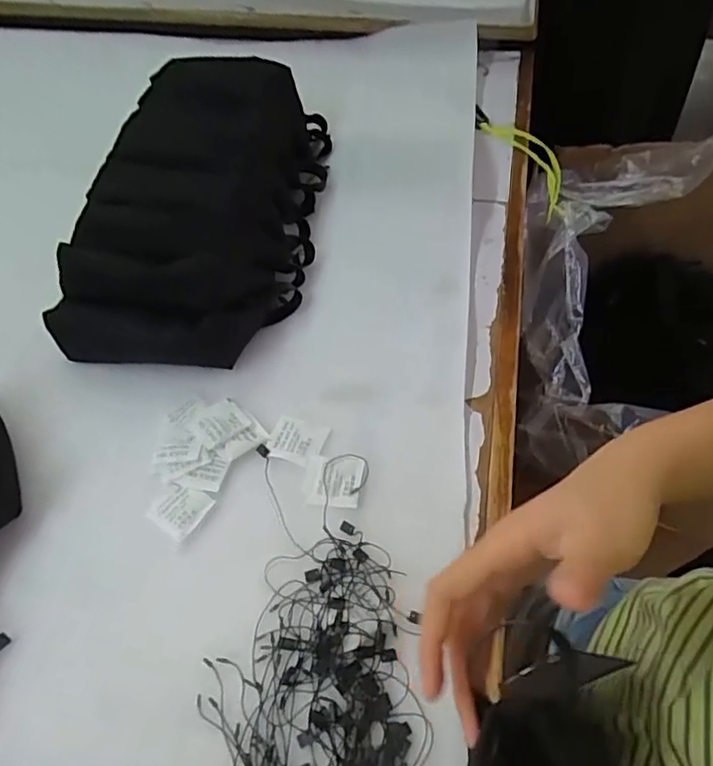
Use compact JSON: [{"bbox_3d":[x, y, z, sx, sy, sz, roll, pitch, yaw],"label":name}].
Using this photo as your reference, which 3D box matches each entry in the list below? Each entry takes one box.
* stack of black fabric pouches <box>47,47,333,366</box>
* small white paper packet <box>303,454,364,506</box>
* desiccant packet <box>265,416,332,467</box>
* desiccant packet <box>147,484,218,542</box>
[{"bbox_3d":[-0.146,-0.193,0.593,0.207,0.097,0.381,4,54,5],"label":"stack of black fabric pouches"},{"bbox_3d":[-0.017,0.071,0.439,0.042,0.007,0.039,6,54,7],"label":"small white paper packet"},{"bbox_3d":[-0.047,0.046,0.467,0.045,0.004,0.036,12,55,11],"label":"desiccant packet"},{"bbox_3d":[-0.129,0.091,0.434,0.038,0.004,0.037,28,60,21],"label":"desiccant packet"}]

